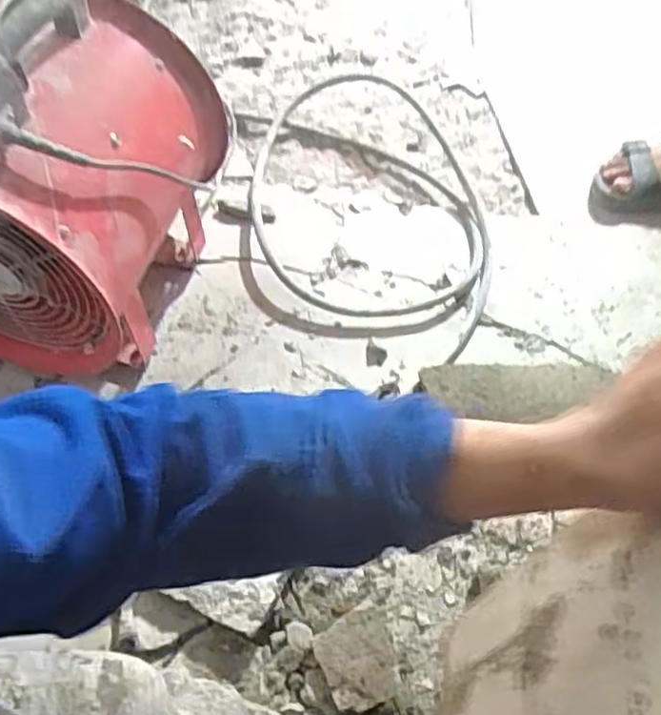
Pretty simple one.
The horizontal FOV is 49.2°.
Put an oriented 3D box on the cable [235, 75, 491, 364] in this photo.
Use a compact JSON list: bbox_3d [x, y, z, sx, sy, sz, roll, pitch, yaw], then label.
[{"bbox_3d":[0.054,-0.223,1.022,0.325,0.035,0.527,-5,58,-7],"label":"cable"}]

